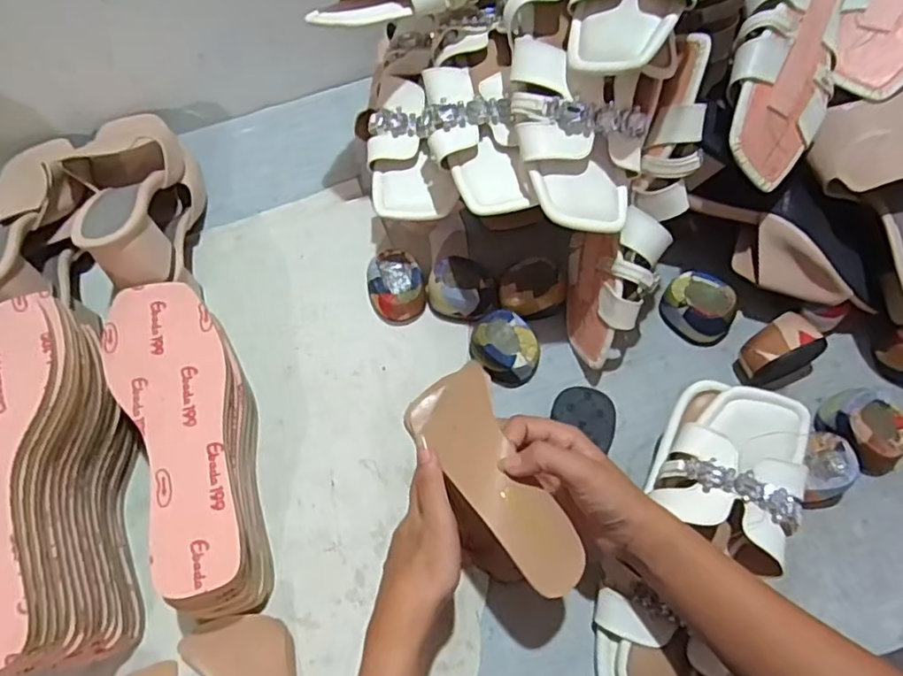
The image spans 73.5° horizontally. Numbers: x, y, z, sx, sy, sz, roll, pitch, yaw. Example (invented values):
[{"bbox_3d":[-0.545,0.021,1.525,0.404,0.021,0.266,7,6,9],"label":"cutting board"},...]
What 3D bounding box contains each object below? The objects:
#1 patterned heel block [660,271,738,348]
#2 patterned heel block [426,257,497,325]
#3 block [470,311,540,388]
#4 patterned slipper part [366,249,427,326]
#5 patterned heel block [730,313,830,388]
[{"bbox_3d":[0.217,-0.028,0.529,0.062,0.042,0.048,37,74,18],"label":"patterned heel block"},{"bbox_3d":[0.009,-0.044,0.551,0.059,0.041,0.050,-8,66,1],"label":"patterned heel block"},{"bbox_3d":[0.047,0.010,0.528,0.049,0.032,0.061,-32,68,-9],"label":"block"},{"bbox_3d":[-0.050,-0.046,0.546,0.051,0.032,0.057,-15,66,-2],"label":"patterned slipper part"},{"bbox_3d":[0.273,0.012,0.503,0.067,0.048,0.046,-29,68,-8],"label":"patterned heel block"}]

